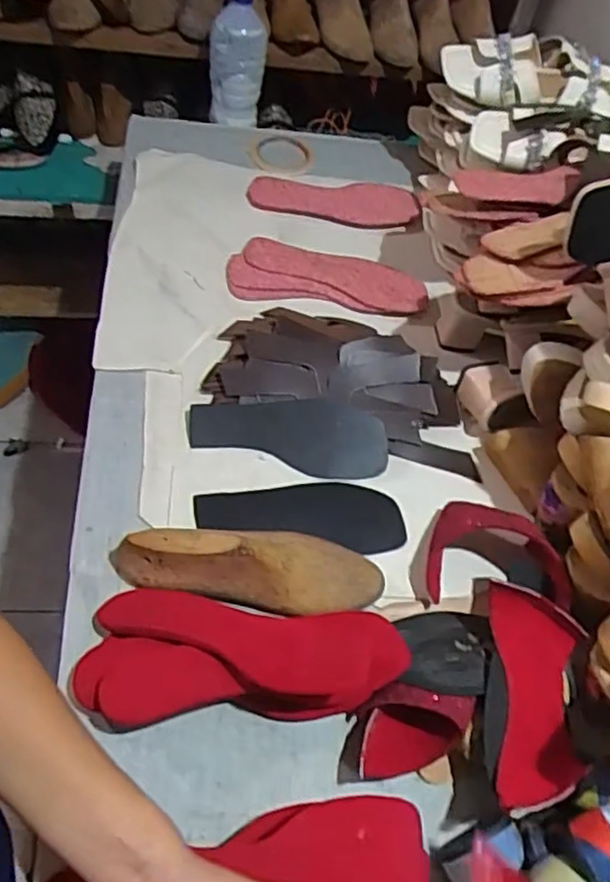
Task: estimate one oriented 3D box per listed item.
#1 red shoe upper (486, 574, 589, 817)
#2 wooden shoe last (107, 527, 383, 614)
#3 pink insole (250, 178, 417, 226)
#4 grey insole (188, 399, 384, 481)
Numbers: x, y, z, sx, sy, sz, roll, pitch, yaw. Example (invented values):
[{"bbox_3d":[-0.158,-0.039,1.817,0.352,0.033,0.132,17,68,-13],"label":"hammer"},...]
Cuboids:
[{"bbox_3d":[0.187,0.201,0.549,0.084,0.057,0.165,5,69,-1],"label":"red shoe upper"},{"bbox_3d":[-0.047,0.100,0.621,0.245,0.066,0.080,10,54,-2],"label":"wooden shoe last"},{"bbox_3d":[0.041,-0.345,0.993,0.237,0.016,0.101,-1,55,-10],"label":"pink insole"},{"bbox_3d":[-0.018,-0.003,0.737,0.204,0.011,0.085,-1,73,0],"label":"grey insole"}]

